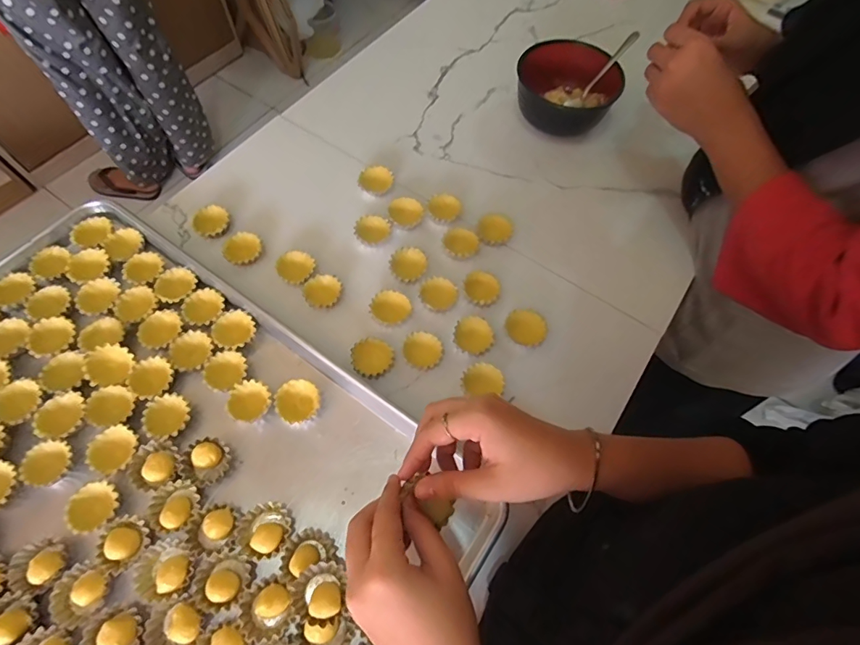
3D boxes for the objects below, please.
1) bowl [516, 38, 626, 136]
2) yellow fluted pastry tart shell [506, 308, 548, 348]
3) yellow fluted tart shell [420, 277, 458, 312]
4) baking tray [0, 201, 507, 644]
[{"bbox_3d":[0.189,-0.327,0.637,0.139,0.084,0.139,1,64,-2],"label":"bowl"},{"bbox_3d":[0.109,0.005,0.497,0.046,0.012,0.039,35,67,13],"label":"yellow fluted pastry tart shell"},{"bbox_3d":[0.010,-0.033,0.515,0.042,0.017,0.035,-6,64,-6],"label":"yellow fluted tart shell"},{"bbox_3d":[-0.280,0.152,0.413,0.593,0.033,0.401,34,67,13],"label":"baking tray"}]

